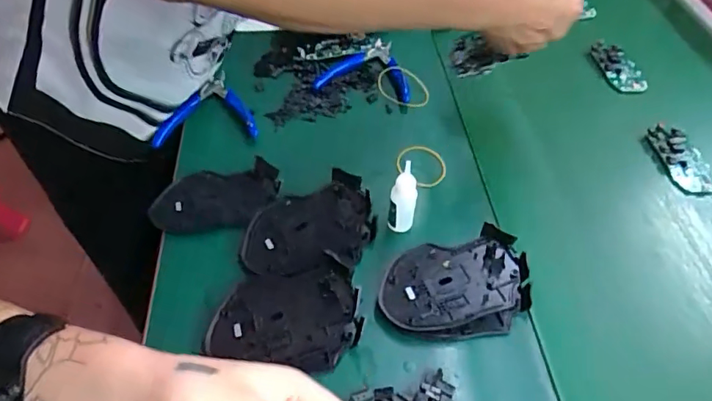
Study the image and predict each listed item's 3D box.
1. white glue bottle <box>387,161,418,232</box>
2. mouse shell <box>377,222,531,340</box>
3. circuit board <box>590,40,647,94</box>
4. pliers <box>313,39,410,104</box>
[{"bbox_3d":[0.040,0.000,0.435,0.021,0.070,0.018,34,56,24],"label":"white glue bottle"},{"bbox_3d":[0.078,0.066,0.404,0.116,0.034,0.076,-5,50,-8],"label":"mouse shell"},{"bbox_3d":[0.329,-0.168,0.640,0.045,0.013,0.091,-4,49,-7],"label":"circuit board"},{"bbox_3d":[0.010,-0.156,0.597,0.107,0.016,0.099,7,49,3],"label":"pliers"}]

